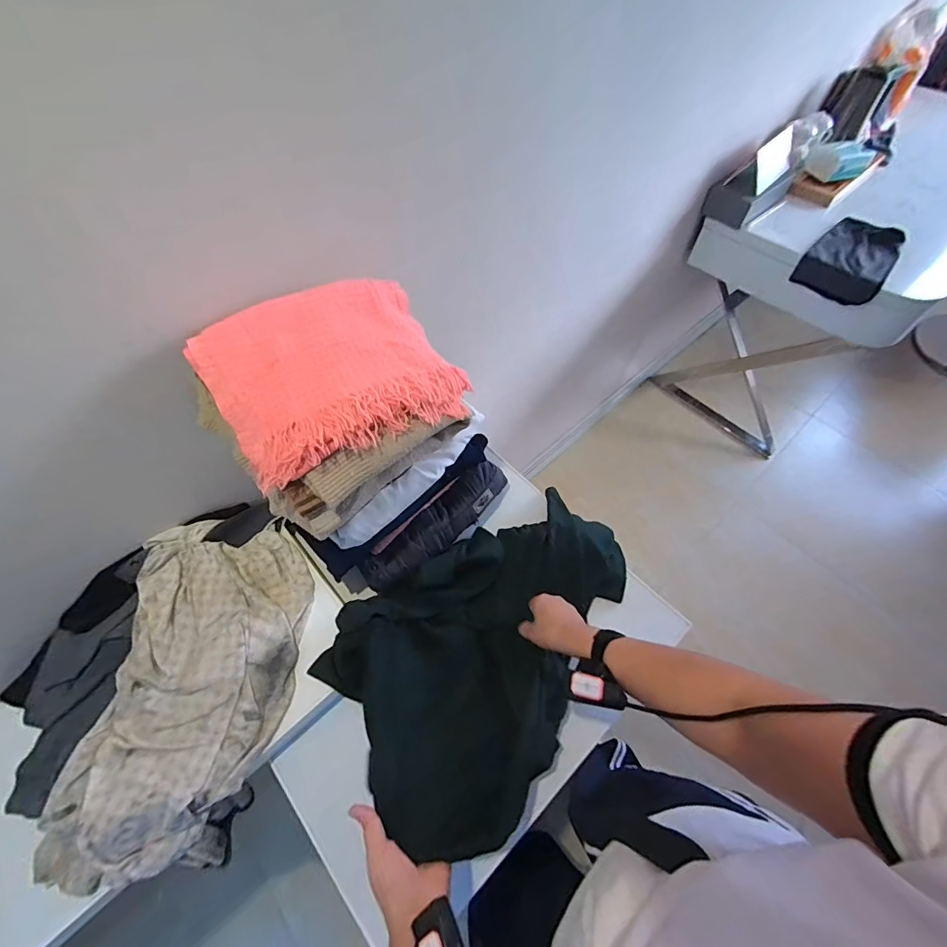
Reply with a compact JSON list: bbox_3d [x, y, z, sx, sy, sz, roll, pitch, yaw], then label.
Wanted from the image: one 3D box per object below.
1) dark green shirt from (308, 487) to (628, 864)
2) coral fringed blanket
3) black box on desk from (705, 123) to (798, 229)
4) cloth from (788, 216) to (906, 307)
[{"bbox_3d":[0.046,0.228,0.632,0.475,0.105,0.313,-37,65,-19],"label":"dark green shirt"},{"bbox_3d":[-0.160,-0.126,0.512,0.281,0.089,0.210,-29,63,-16],"label":"coral fringed blanket"},{"bbox_3d":[0.776,-0.810,1.179,0.148,0.141,0.245,37,66,21],"label":"black box on desk"},{"bbox_3d":[0.991,-0.567,1.127,0.187,0.117,0.242,38,67,21],"label":"cloth"}]

